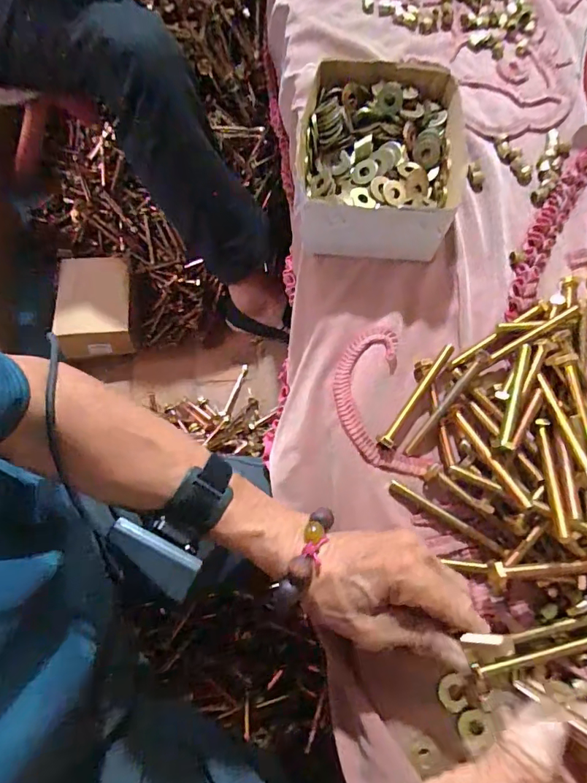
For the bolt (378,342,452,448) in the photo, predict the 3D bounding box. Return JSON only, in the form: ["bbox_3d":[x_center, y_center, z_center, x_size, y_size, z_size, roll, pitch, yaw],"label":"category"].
[{"bbox_3d":[0.105,0.004,0.402,0.012,0.018,0.103,35,74,11],"label":"bolt"}]

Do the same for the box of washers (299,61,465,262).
[{"bbox_3d":[0.082,-0.219,0.451,0.135,0.072,0.177,8,71,3],"label":"box of washers"}]

